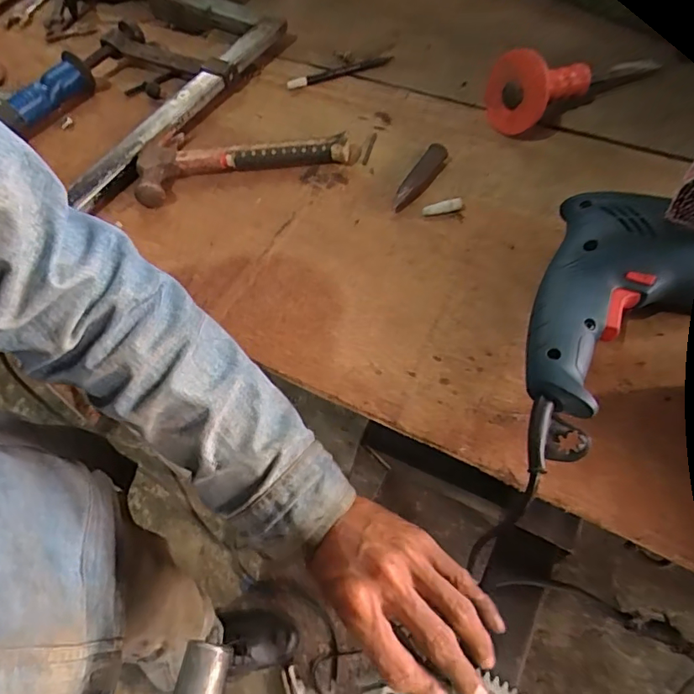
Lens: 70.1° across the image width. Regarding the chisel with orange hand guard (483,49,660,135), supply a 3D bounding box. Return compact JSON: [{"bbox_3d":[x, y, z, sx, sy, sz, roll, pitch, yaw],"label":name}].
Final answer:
[{"bbox_3d":[0.225,-0.277,0.505,0.165,0.067,0.071,-24,60,-12],"label":"chisel with orange hand guard"}]

